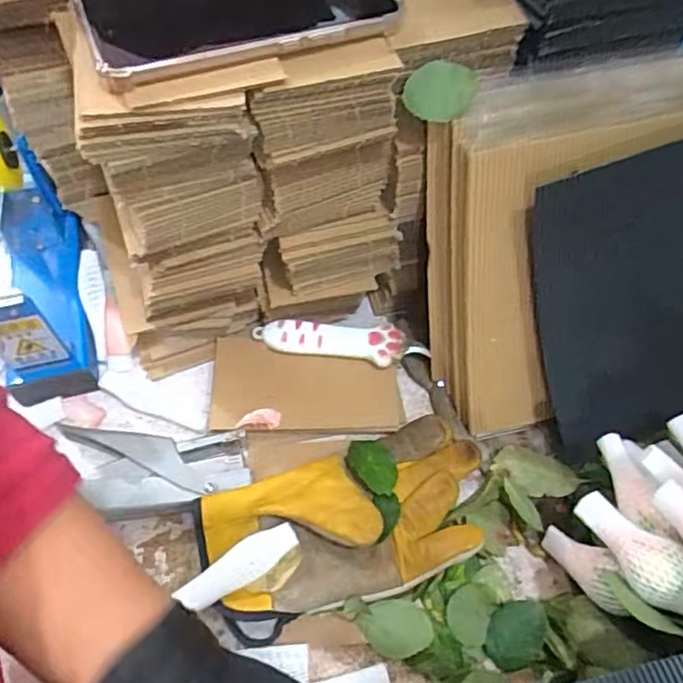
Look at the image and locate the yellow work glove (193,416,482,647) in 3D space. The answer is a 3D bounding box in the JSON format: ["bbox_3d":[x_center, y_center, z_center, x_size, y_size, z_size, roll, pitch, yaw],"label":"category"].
[{"bbox_3d":[0.008,0.120,0.412,0.192,0.029,0.097,-20,61,-11],"label":"yellow work glove"}]

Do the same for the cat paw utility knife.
[{"bbox_3d":[-0.003,-0.002,0.481,0.131,0.013,0.029,10,60,6],"label":"cat paw utility knife"}]

